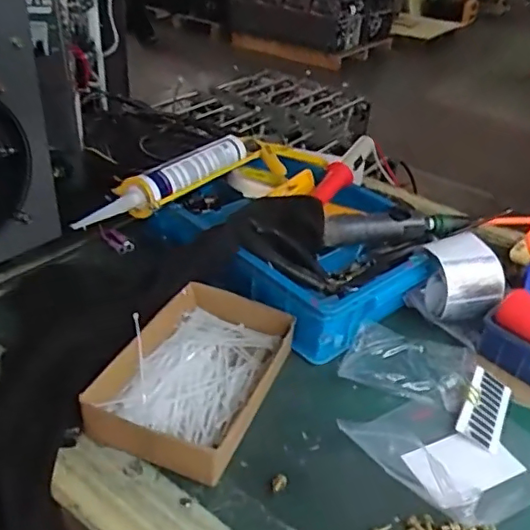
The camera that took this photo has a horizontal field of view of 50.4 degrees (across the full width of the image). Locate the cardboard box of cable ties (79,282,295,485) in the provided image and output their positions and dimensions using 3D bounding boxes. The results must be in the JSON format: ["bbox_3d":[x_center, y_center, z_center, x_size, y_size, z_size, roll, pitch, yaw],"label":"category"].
[{"bbox_3d":[-0.069,0.106,0.575,0.154,0.041,0.209,15,35,13],"label":"cardboard box of cable ties"}]

